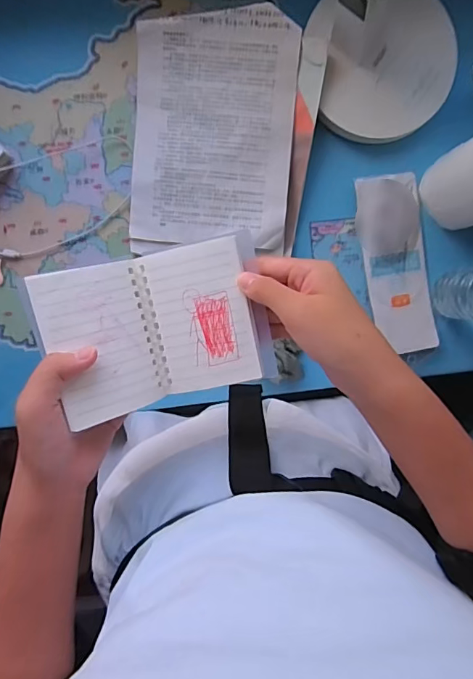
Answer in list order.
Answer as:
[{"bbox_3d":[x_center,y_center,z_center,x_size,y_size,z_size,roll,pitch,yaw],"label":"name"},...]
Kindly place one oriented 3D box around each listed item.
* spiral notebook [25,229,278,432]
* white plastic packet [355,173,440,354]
[{"bbox_3d":[-0.053,-0.008,0.318,0.145,0.038,0.102,-13,96,-2],"label":"spiral notebook"},{"bbox_3d":[0.196,-0.091,0.560,0.078,0.007,0.211,-10,96,-2],"label":"white plastic packet"}]

